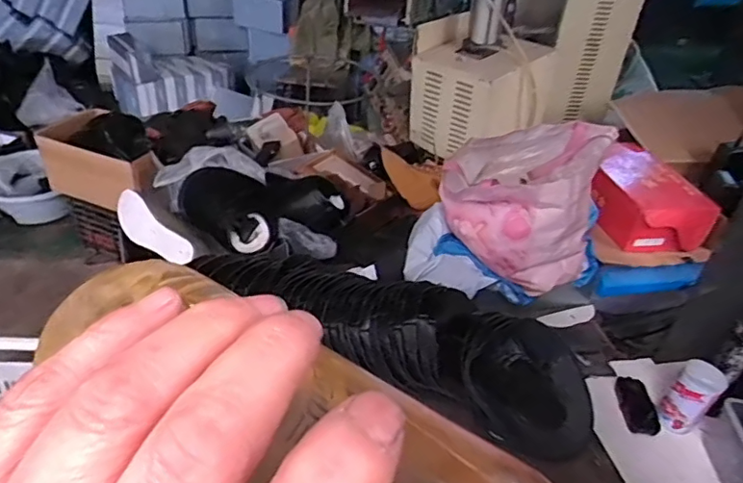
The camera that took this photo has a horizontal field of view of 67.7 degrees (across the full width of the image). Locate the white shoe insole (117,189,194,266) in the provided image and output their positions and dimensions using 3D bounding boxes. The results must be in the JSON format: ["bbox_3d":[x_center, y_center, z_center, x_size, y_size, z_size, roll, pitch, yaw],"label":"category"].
[{"bbox_3d":[-0.447,-0.023,1.116,0.245,0.076,0.023,36,8,27],"label":"white shoe insole"}]

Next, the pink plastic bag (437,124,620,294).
[{"bbox_3d":[0.318,-0.087,1.170,0.301,0.255,0.259,18,37,17],"label":"pink plastic bag"}]

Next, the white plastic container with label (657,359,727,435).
[{"bbox_3d":[0.557,0.272,0.969,0.067,0.124,0.064,32,43,32],"label":"white plastic container with label"}]

